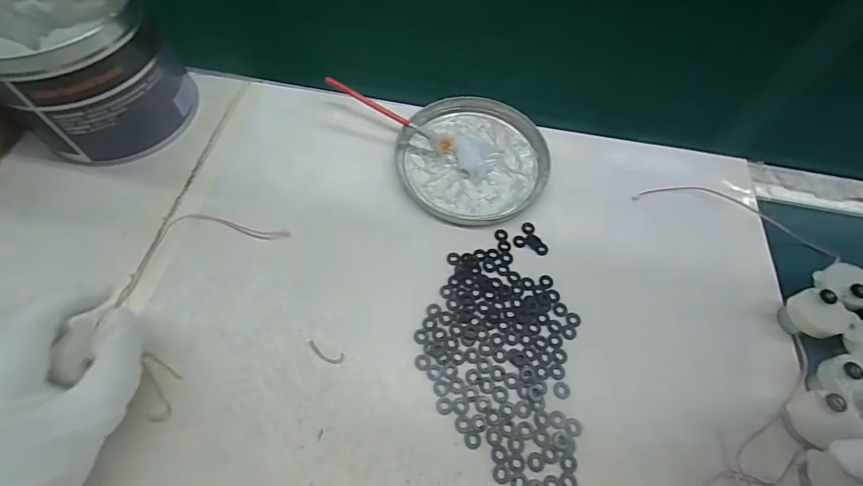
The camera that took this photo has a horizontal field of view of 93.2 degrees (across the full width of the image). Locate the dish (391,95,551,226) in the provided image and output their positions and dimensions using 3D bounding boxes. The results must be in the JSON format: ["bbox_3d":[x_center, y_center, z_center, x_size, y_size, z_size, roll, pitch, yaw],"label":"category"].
[{"bbox_3d":[0.036,-0.076,0.353,0.124,0.012,0.126,1,61,-2],"label":"dish"}]

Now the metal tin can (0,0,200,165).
[{"bbox_3d":[-0.281,-0.144,0.328,0.131,0.100,0.124,1,61,-2],"label":"metal tin can"}]

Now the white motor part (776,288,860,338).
[{"bbox_3d":[0.268,0.050,0.284,0.031,0.032,0.031,-12,62,-9],"label":"white motor part"}]

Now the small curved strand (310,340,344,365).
[{"bbox_3d":[-0.072,0.074,0.274,0.026,0.004,0.009,19,62,8],"label":"small curved strand"}]

